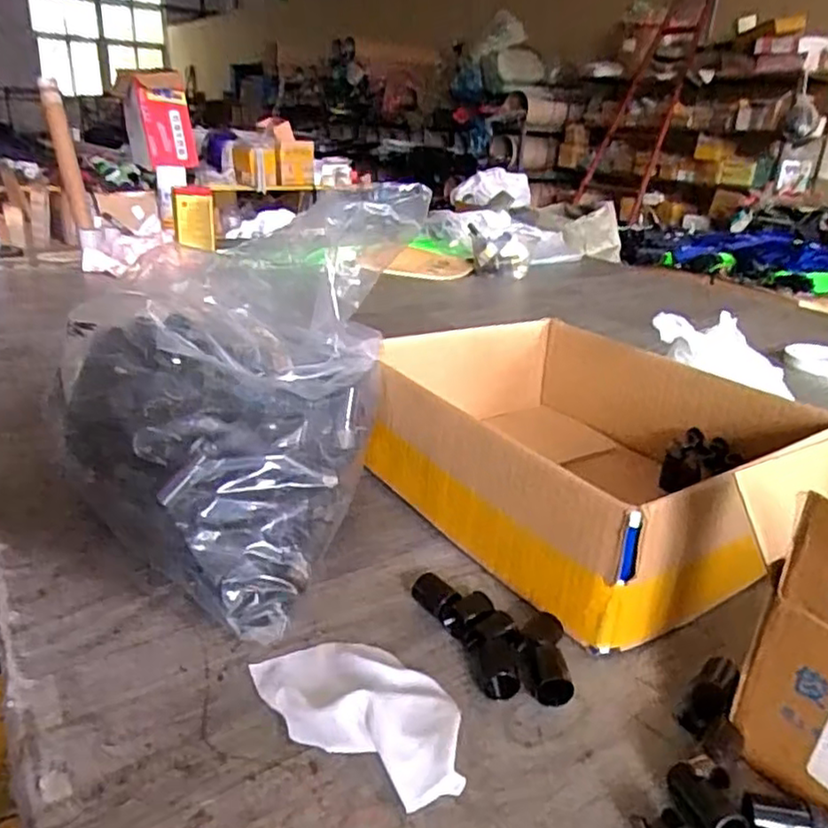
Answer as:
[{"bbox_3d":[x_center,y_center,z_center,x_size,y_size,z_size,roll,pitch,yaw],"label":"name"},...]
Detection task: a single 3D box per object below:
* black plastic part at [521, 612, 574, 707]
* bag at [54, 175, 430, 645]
[{"bbox_3d":[0.083,0.151,0.420,0.028,0.023,0.058,2,23,-2],"label":"black plastic part"},{"bbox_3d":[-0.145,-0.031,0.539,0.228,0.240,0.295,10,24,16],"label":"bag"}]

